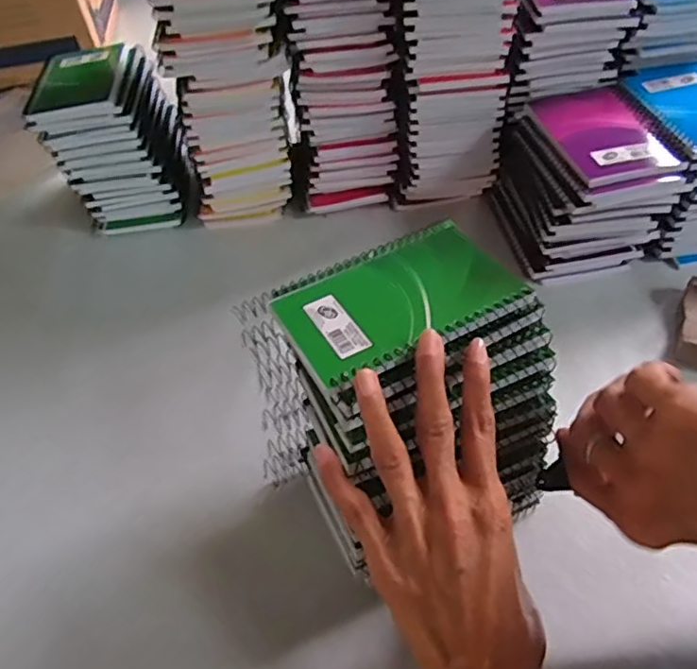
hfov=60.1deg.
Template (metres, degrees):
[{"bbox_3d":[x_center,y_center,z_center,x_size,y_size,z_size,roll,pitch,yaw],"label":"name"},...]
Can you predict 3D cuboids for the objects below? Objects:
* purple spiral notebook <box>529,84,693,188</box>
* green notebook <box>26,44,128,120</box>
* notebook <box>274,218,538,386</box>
[{"bbox_3d":[0.211,-0.173,0.504,0.082,0.011,0.142,-10,47,-3],"label":"purple spiral notebook"},{"bbox_3d":[-0.261,-0.250,0.587,0.084,0.015,0.125,-9,47,-2],"label":"green notebook"},{"bbox_3d":[0.027,-0.025,0.351,0.131,0.011,0.093,-25,50,-16],"label":"notebook"}]

